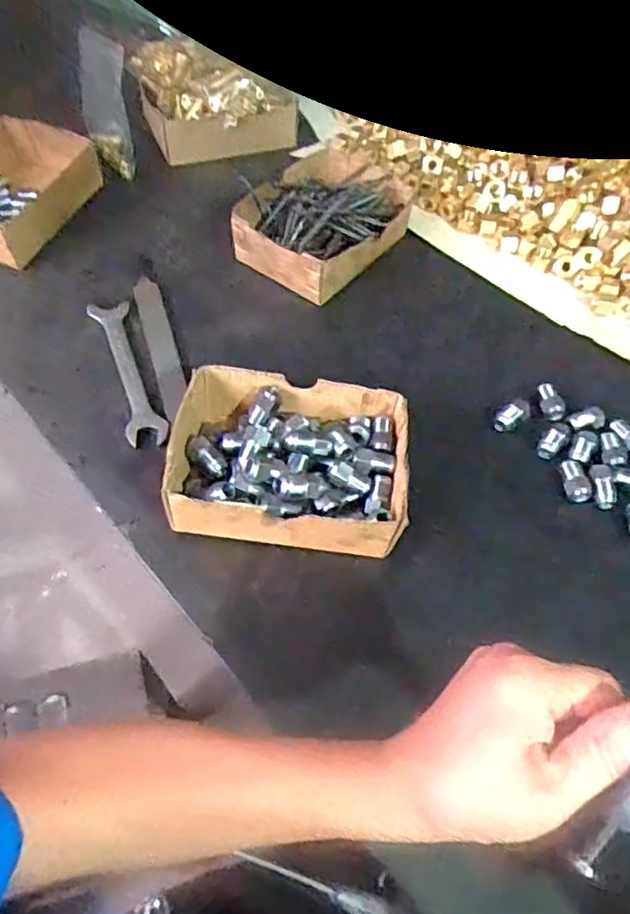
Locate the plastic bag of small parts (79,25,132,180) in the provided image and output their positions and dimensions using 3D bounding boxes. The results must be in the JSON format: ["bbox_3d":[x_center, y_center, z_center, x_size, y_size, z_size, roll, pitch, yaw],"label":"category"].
[{"bbox_3d":[-0.234,-0.390,0.698,0.048,0.144,0.024,-8,15,-9],"label":"plastic bag of small parts"}]

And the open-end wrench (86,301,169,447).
[{"bbox_3d":[-0.166,-0.078,0.557,0.034,0.009,0.166,-17,59,-15],"label":"open-end wrench"}]

